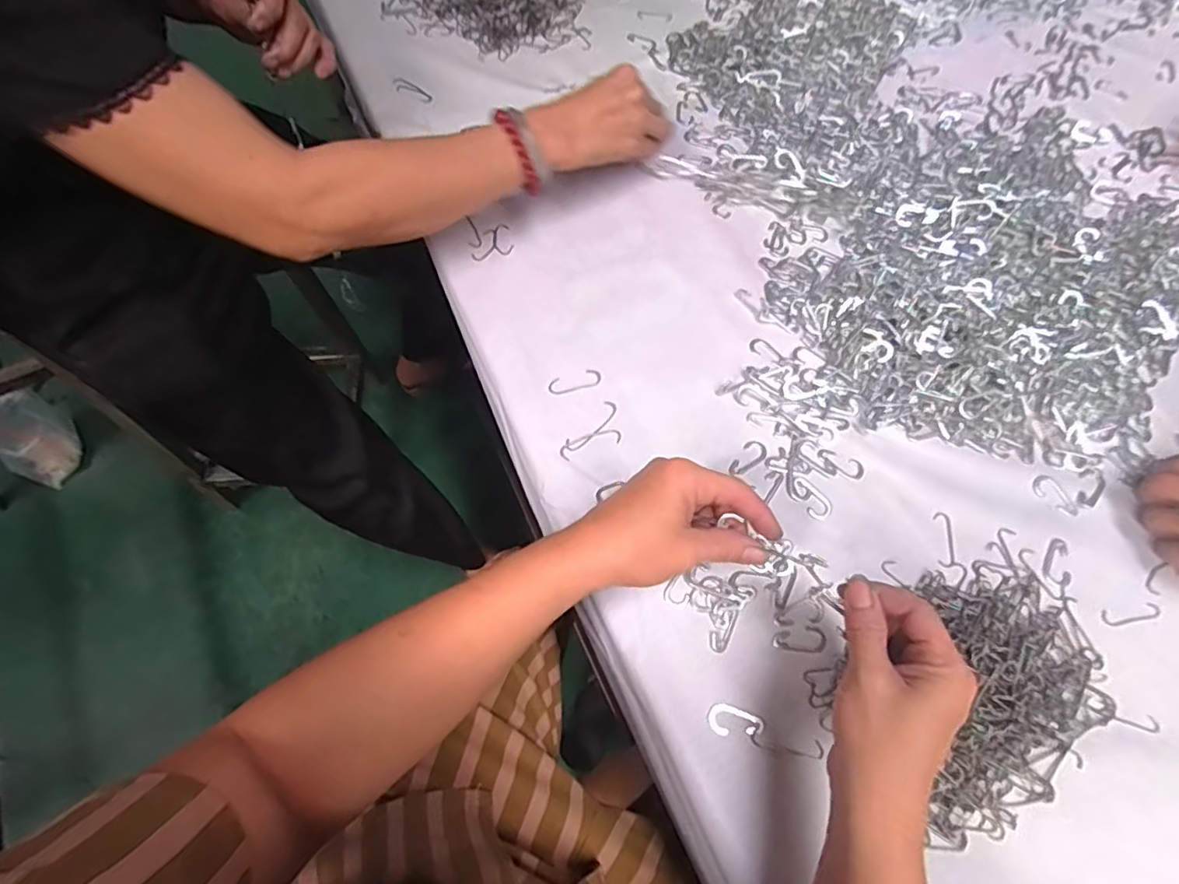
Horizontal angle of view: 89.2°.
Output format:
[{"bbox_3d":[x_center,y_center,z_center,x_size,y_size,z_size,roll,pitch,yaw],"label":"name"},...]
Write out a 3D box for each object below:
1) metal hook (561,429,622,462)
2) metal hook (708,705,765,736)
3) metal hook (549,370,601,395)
[{"bbox_3d":[0.001,0.001,0.482,0.050,0.004,0.015,-20,68,-9],"label":"metal hook"},{"bbox_3d":[0.098,0.187,0.397,0.036,0.004,0.019,15,67,6],"label":"metal hook"},{"bbox_3d":[-0.012,-0.051,0.506,0.045,0.004,0.017,-16,67,-7],"label":"metal hook"}]

